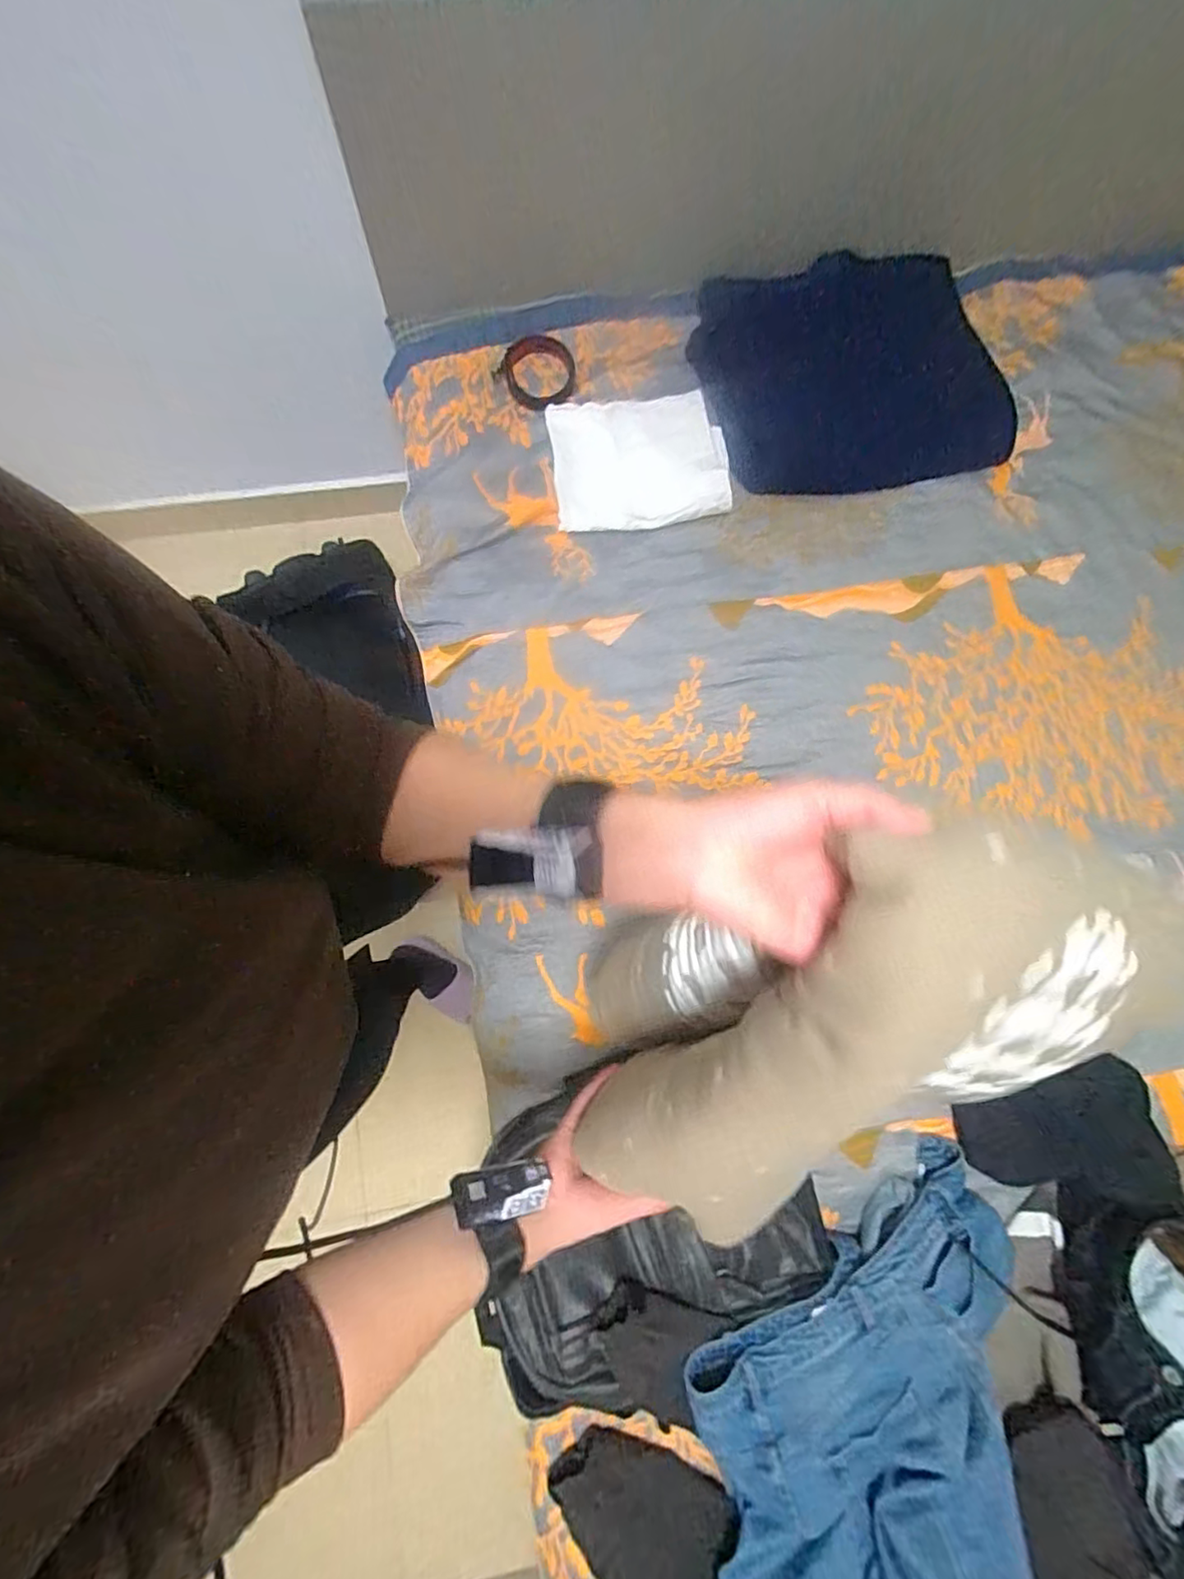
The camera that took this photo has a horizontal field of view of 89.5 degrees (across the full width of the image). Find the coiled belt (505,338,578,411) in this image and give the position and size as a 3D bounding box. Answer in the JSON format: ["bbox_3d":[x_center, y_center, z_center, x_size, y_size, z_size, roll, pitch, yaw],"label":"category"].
[{"bbox_3d":[-0.089,-0.737,1.051,0.123,0.034,0.135,-17,81,-4],"label":"coiled belt"}]

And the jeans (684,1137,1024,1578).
[{"bbox_3d":[0.319,0.799,0.744,0.398,0.133,0.655,13,78,-1],"label":"jeans"}]

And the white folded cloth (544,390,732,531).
[{"bbox_3d":[0.080,-0.564,1.019,0.296,0.033,0.231,-7,84,0],"label":"white folded cloth"}]

